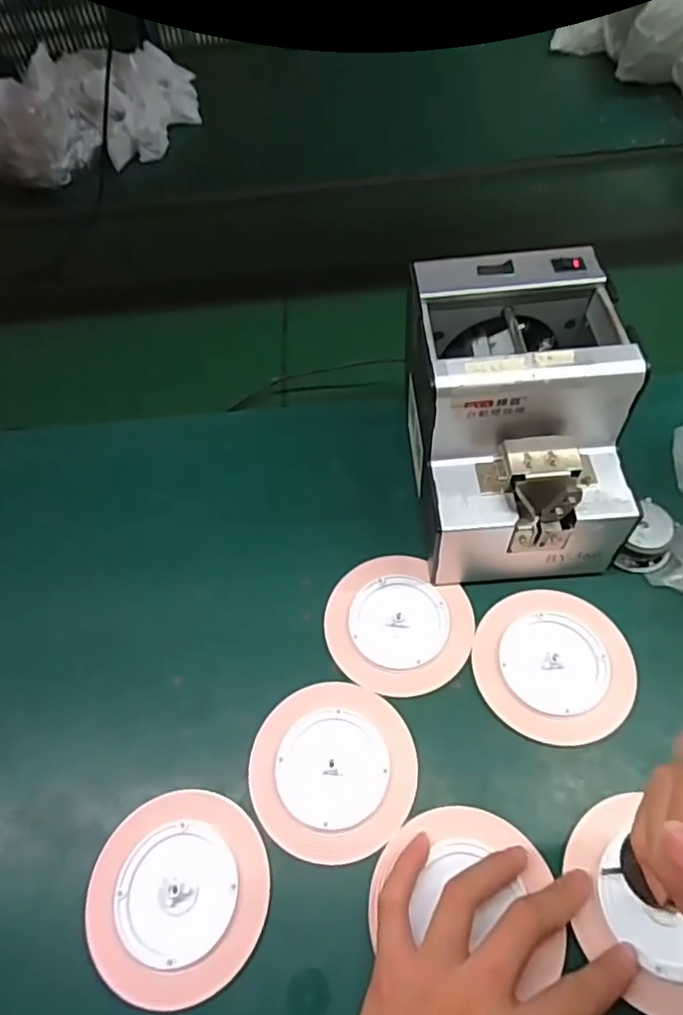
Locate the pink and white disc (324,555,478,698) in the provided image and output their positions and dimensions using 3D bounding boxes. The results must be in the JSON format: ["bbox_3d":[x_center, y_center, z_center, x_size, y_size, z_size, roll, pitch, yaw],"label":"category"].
[{"bbox_3d":[0.039,0.081,0.417,0.100,0.004,0.096,-3,55,4],"label":"pink and white disc"}]

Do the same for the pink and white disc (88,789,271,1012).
[{"bbox_3d":[-0.093,0.217,0.339,0.100,0.005,0.097,-3,55,4],"label":"pink and white disc"}]

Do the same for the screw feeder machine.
[{"bbox_3d":[0.119,-0.056,0.416,0.120,0.147,0.164,-4,55,3],"label":"screw feeder machine"}]

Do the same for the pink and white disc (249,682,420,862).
[{"bbox_3d":[-0.005,0.159,0.368,0.097,0.005,0.100,-3,55,4],"label":"pink and white disc"}]

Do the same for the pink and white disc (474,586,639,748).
[{"bbox_3d":[0.139,0.102,0.395,0.099,0.006,0.097,-3,55,4],"label":"pink and white disc"}]

